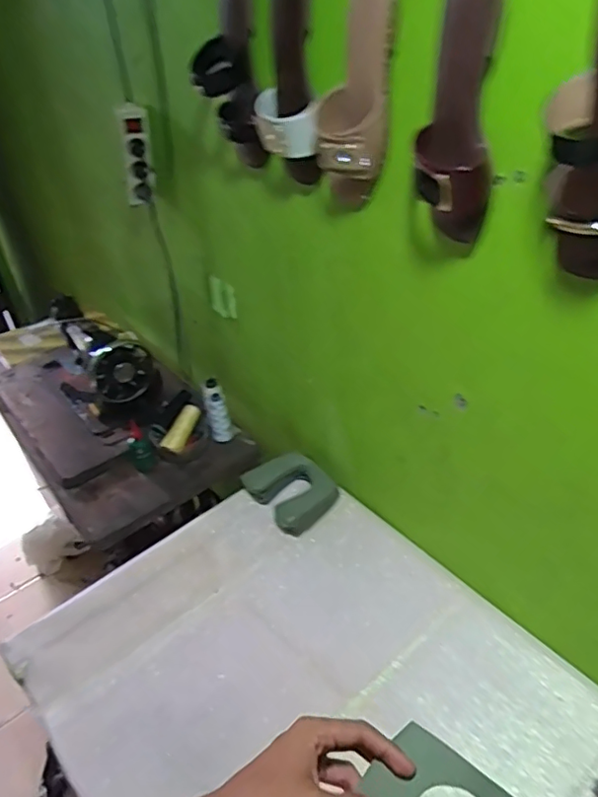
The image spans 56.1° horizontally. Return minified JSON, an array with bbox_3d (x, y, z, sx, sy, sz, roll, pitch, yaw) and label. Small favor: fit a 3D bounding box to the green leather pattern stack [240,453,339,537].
[{"bbox_3d":[-0.008,0.178,1.081,0.148,0.054,0.157,-25,42,-25],"label":"green leather pattern stack"}]

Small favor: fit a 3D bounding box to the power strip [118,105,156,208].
[{"bbox_3d":[-0.320,-0.473,1.108,0.057,0.207,0.040,-23,63,-24],"label":"power strip"}]

